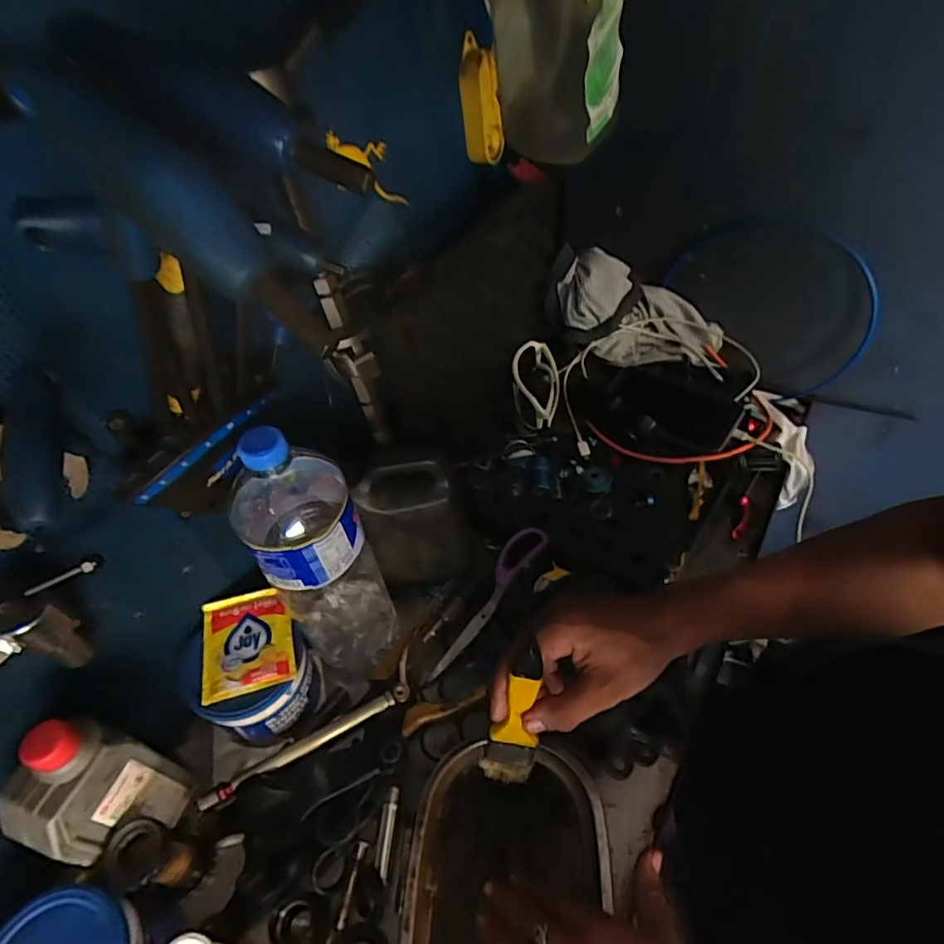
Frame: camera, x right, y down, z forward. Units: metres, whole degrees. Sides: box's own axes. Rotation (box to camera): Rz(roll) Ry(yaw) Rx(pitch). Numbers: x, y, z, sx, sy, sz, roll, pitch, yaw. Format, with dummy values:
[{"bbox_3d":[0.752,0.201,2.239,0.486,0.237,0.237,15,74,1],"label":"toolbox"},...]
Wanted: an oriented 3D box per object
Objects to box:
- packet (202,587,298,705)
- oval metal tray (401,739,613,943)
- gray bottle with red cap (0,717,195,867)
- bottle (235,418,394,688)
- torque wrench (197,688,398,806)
[{"bbox_3d":[-0.204,0.152,0.510,0.079,0.012,0.095,-16,49,-7],"label":"packet"},{"bbox_3d":[0.028,0.334,0.441,0.152,0.042,0.208,0,49,7],"label":"oval metal tray"},{"bbox_3d":[-0.284,0.245,0.424,0.053,0.157,0.083,18,53,20],"label":"gray bottle with red cap"},{"bbox_3d":[-0.132,0.076,0.492,0.094,0.302,0.098,-33,54,-21],"label":"bottle"},{"bbox_3d":[-0.157,0.253,0.517,0.181,0.021,0.016,-27,52,-16],"label":"torque wrench"}]

